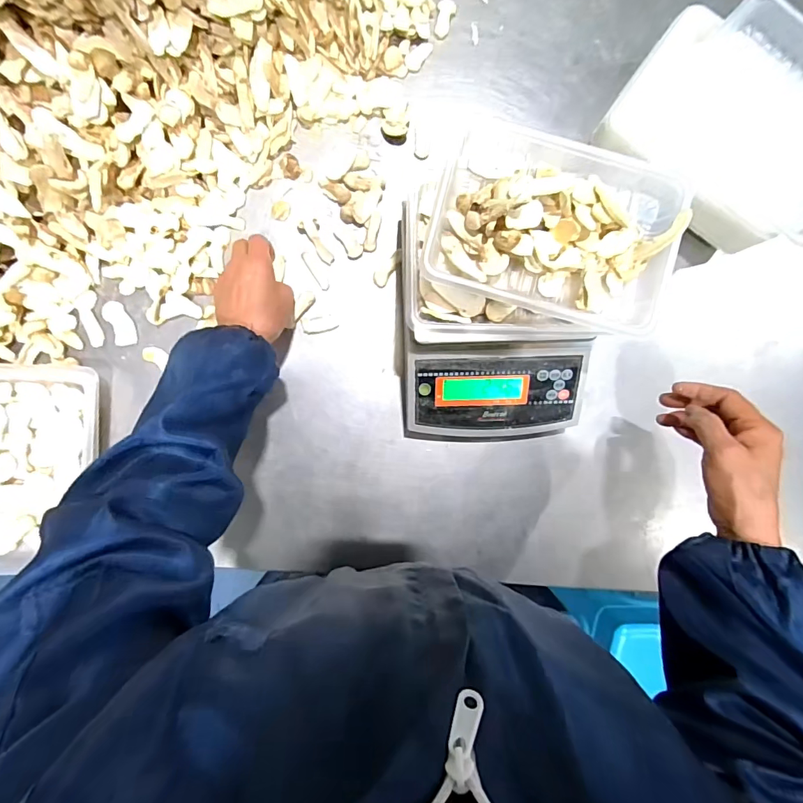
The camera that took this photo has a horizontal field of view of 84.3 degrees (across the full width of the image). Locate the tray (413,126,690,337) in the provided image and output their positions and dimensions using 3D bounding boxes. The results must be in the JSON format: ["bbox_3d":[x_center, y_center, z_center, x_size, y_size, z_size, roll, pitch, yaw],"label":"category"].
[{"bbox_3d":[0.133,-0.149,0.389,0.214,0.049,0.156,13,90,-3],"label":"tray"}]

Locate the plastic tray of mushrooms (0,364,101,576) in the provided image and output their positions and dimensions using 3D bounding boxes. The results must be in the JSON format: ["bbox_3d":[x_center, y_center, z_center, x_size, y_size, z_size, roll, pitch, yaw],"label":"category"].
[{"bbox_3d":[-0.400,0.070,0.474,0.142,0.057,0.214,1,91,-3],"label":"plastic tray of mushrooms"}]

